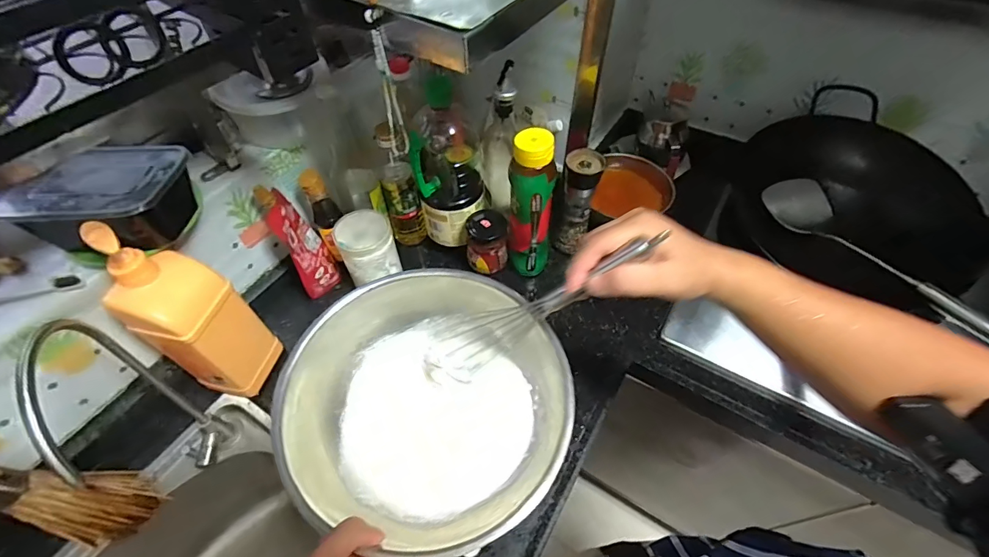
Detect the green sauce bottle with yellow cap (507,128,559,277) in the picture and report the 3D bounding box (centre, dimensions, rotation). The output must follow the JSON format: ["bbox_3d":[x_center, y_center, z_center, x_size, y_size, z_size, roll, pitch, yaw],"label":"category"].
[{"bbox_3d":[0.056,-0.106,0.651,0.066,0.231,0.061,6,53,5],"label":"green sauce bottle with yellow cap"}]

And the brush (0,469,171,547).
[{"bbox_3d":[-0.352,0.156,0.328,0.026,0.245,0.057,18,55,13],"label":"brush"}]

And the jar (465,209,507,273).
[{"bbox_3d":[-0.011,-0.059,0.710,0.064,0.091,0.064,0,53,0],"label":"jar"}]

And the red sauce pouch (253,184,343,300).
[{"bbox_3d":[-0.300,-0.059,0.657,0.045,0.198,0.077,-8,43,8],"label":"red sauce pouch"}]

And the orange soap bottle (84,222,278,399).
[{"bbox_3d":[-0.363,0.043,0.521,0.083,0.264,0.096,16,54,12],"label":"orange soap bottle"}]

